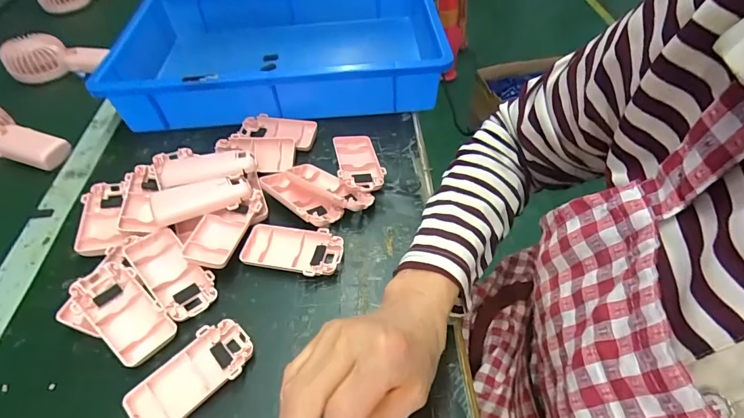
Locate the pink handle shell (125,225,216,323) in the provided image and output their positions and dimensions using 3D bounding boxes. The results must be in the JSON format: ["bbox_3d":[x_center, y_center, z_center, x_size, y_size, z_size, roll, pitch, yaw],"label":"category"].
[{"bbox_3d":[-0.188,0.060,0.375,0.094,0.023,0.047,34,59,25],"label":"pink handle shell"}]

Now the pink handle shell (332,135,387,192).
[{"bbox_3d":[-0.016,-0.054,0.466,0.049,0.022,0.096,-7,51,-5],"label":"pink handle shell"}]

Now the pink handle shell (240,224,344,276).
[{"bbox_3d":[-0.078,0.041,0.394,0.097,0.015,0.050,6,51,6],"label":"pink handle shell"}]

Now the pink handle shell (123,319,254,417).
[{"bbox_3d":[-0.142,0.133,0.318,0.096,0.014,0.049,-35,58,-24],"label":"pink handle shell"}]

